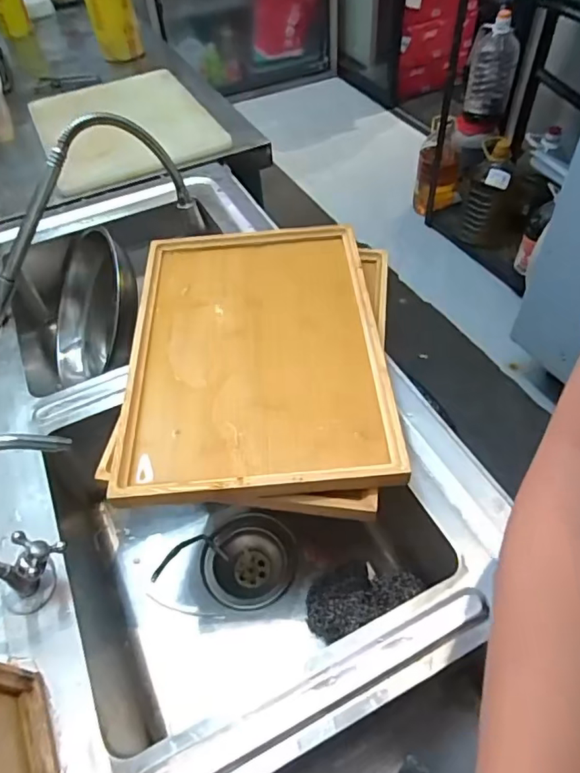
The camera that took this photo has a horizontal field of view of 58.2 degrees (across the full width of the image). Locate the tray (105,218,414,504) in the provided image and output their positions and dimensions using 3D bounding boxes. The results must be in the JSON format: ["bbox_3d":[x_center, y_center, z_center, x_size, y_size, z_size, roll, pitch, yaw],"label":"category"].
[{"bbox_3d":[-0.037,-0.048,0.559,0.257,0.031,0.366,-5,50,1],"label":"tray"}]

